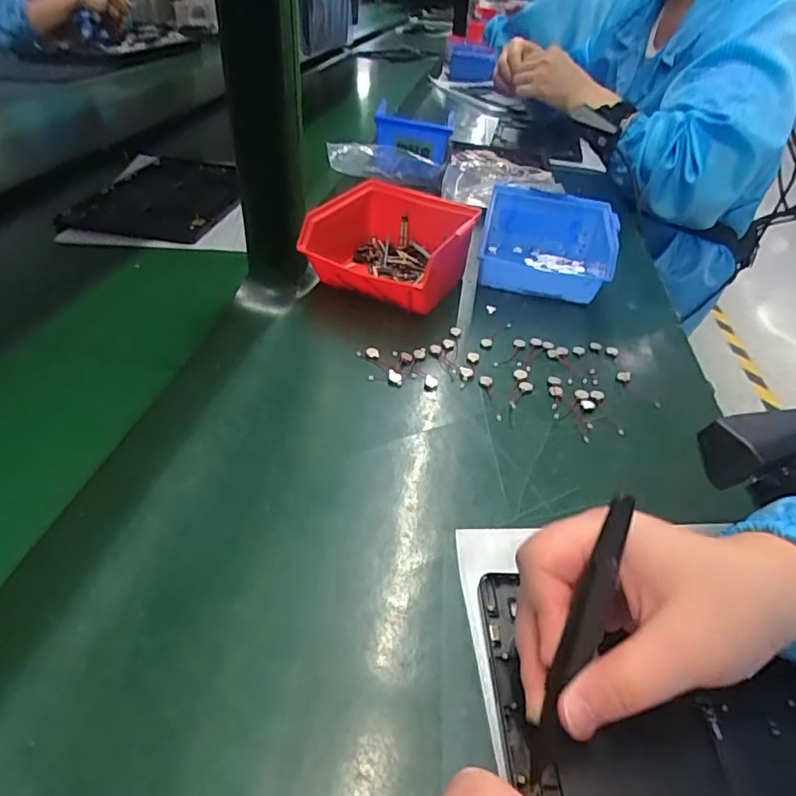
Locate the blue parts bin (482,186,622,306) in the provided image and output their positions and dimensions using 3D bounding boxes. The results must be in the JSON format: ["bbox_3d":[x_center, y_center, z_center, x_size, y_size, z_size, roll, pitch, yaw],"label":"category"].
[{"bbox_3d":[0.146,-0.148,0.536,0.118,0.071,0.124,14,40,9],"label":"blue parts bin"}]

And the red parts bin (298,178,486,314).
[{"bbox_3d":[-0.011,-0.137,0.501,0.152,0.068,0.135,23,42,19],"label":"red parts bin"}]

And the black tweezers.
[{"bbox_3d":[0.070,0.093,0.208,0.008,0.114,0.007,17,2,12],"label":"black tweezers"}]

